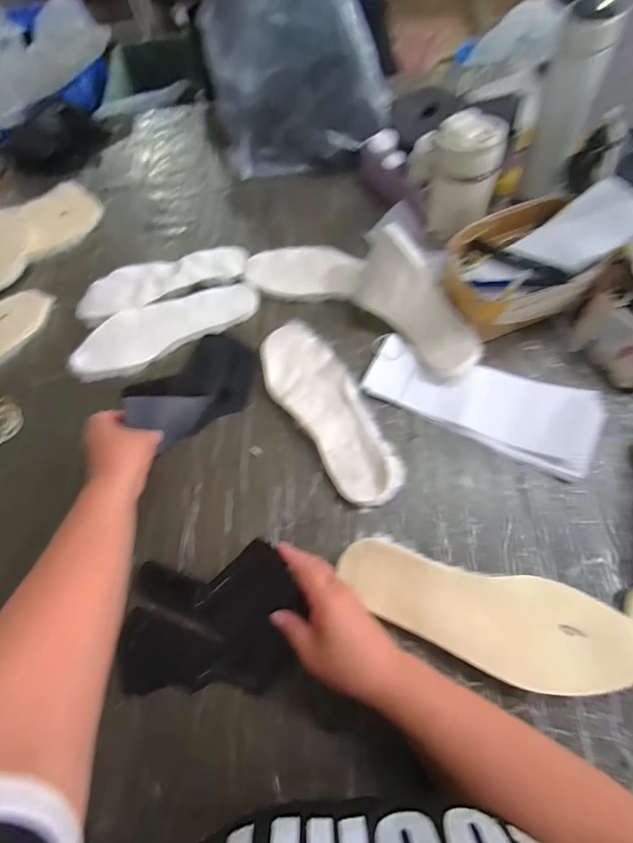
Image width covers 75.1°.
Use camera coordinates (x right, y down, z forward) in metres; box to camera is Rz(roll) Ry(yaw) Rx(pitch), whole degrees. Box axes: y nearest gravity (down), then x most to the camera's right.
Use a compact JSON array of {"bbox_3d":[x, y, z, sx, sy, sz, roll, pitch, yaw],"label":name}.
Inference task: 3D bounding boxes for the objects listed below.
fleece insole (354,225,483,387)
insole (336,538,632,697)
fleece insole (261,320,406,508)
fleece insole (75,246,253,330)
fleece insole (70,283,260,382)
[{"bbox_3d":[0.123,-0.148,0.546,0.028,0.098,0.211,-25,80,-47],"label":"fleece insole"},{"bbox_3d":[0.154,0.185,0.390,0.265,0.018,0.090,10,65,12],"label":"insole"},{"bbox_3d":[0.011,-0.021,0.521,0.092,0.028,0.278,-29,63,-8],"label":"fleece insole"},{"bbox_3d":[-0.241,-0.227,0.644,0.262,0.008,0.098,-24,62,-5],"label":"fleece insole"},{"bbox_3d":[-0.221,-0.140,0.605,0.272,0.024,0.091,-29,63,-8],"label":"fleece insole"}]

